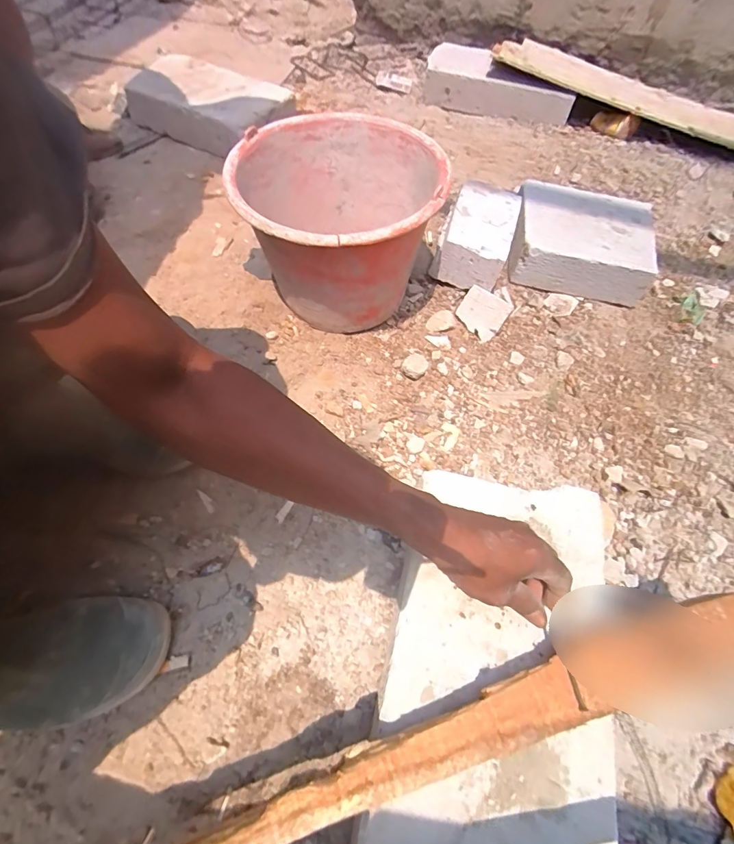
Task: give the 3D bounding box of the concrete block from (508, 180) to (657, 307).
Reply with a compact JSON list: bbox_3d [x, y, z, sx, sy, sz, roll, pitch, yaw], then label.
[{"bbox_3d":[0.378,-0.324,0.726,0.220,0.076,0.197,12,63,4],"label":"concrete block"}]

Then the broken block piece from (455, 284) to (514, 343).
[{"bbox_3d":[0.187,-0.178,0.661,0.074,0.014,0.070,38,99,13],"label":"broken block piece"}]

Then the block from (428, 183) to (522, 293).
[{"bbox_3d":[0.193,-0.322,0.704,0.112,0.085,0.199,21,64,8],"label":"block"}]

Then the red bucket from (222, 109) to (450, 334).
[{"bbox_3d":[-0.041,-0.271,0.591,0.257,0.205,0.267,2,62,-4],"label":"red bucket"}]

